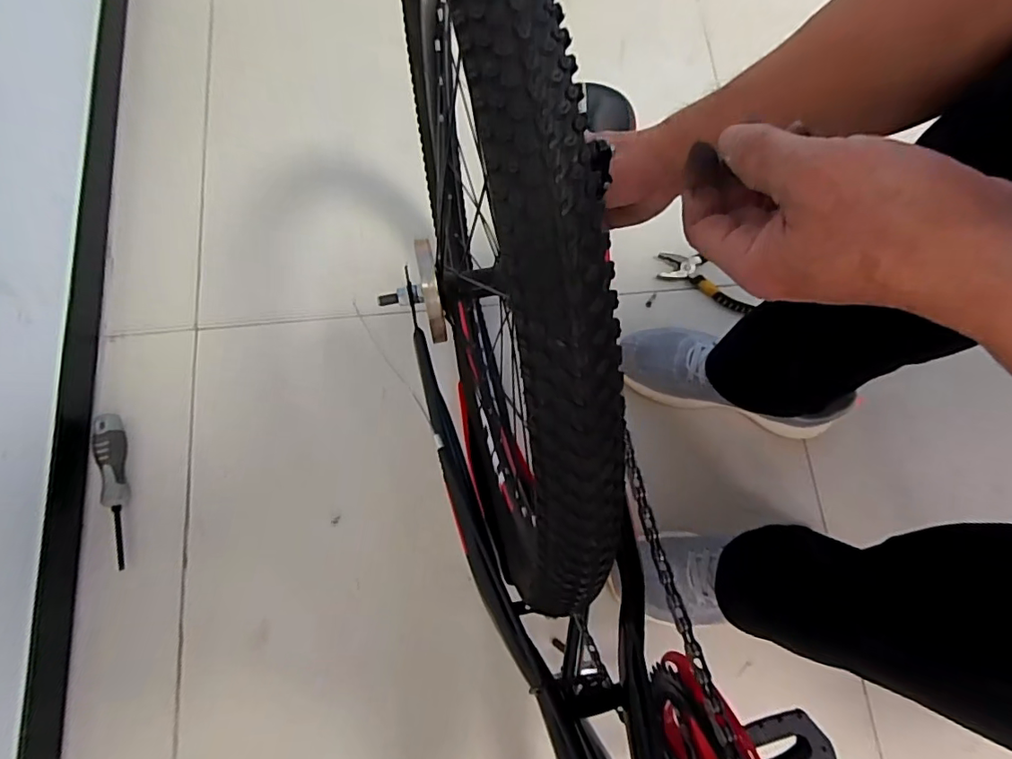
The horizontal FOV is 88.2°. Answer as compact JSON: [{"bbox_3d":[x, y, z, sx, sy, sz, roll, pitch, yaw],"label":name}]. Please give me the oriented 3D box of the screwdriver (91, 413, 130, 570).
[{"bbox_3d":[-0.487,0.137,0.652,0.031,0.038,0.186,-11,76,-5],"label":"screwdriver"}]

